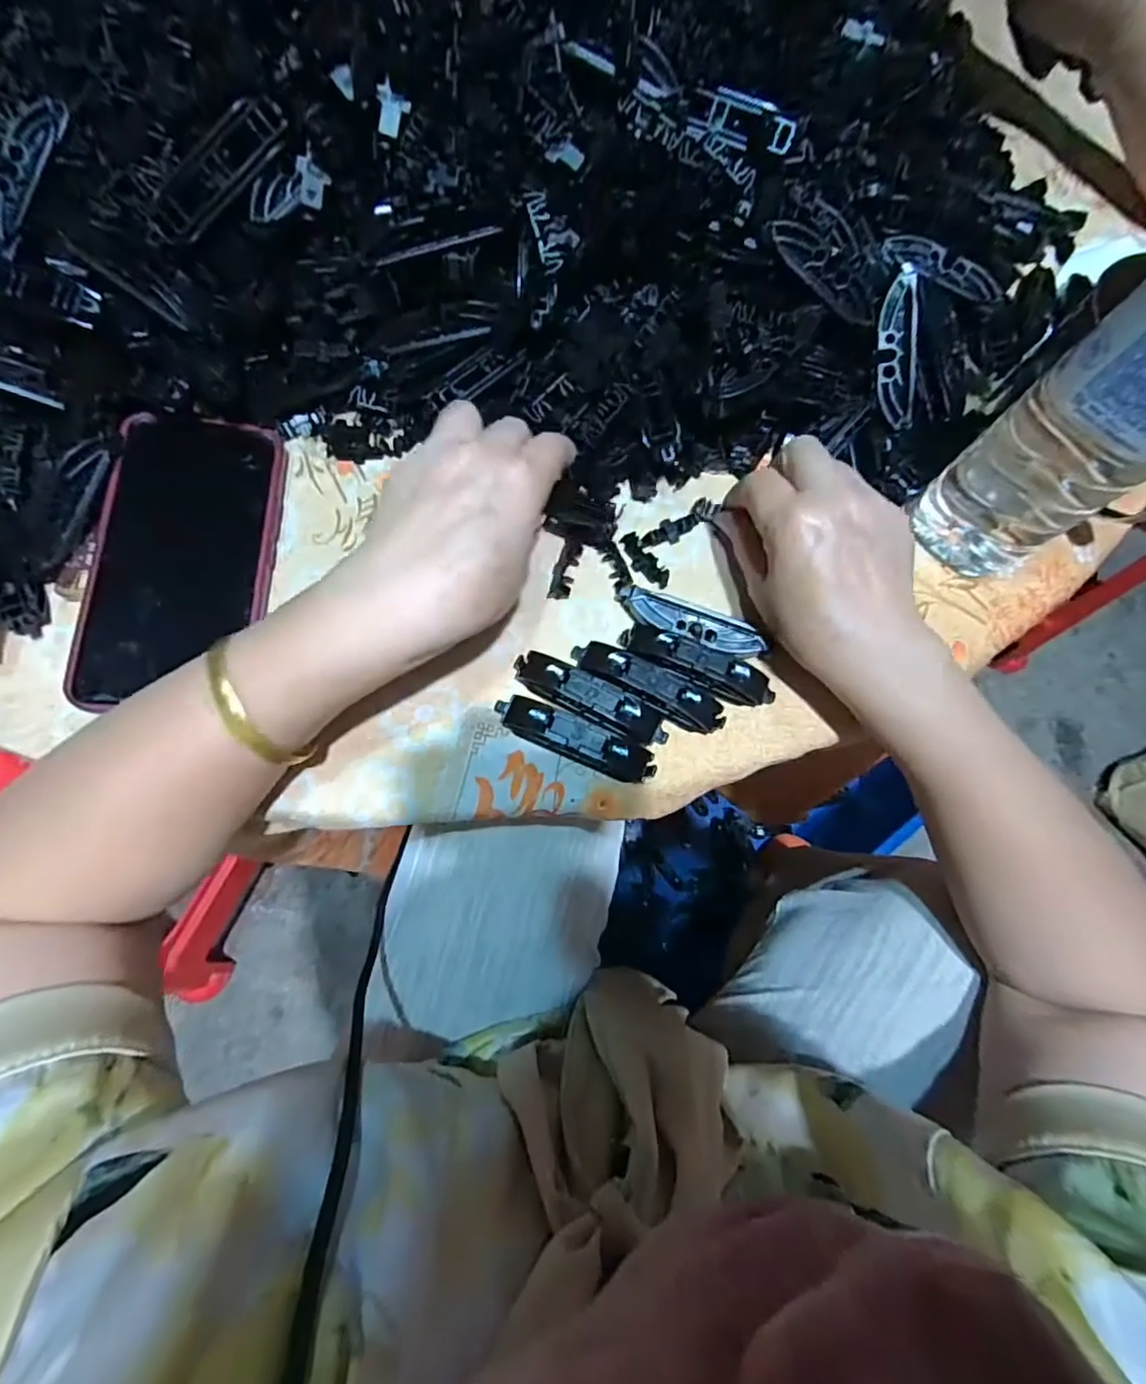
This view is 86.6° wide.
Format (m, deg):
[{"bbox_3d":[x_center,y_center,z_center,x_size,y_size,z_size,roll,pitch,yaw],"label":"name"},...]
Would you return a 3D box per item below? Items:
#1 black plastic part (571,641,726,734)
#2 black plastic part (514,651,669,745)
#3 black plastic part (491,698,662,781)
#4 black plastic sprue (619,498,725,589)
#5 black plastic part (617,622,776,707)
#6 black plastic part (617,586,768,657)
[{"bbox_3d":[0.037,-0.003,0.301,0.080,0.017,0.021,25,75,5],"label":"black plastic part"},{"bbox_3d":[0.008,0.005,0.297,0.079,0.018,0.022,27,75,6],"label":"black plastic part"},{"bbox_3d":[0.001,0.023,0.292,0.080,0.018,0.018,21,75,4],"label":"black plastic part"},{"bbox_3d":[0.055,-0.085,0.334,0.055,0.011,0.034,-40,79,-8],"label":"black plastic sprue"},{"bbox_3d":[0.063,-0.014,0.304,0.081,0.012,0.023,19,74,4],"label":"black plastic part"},{"bbox_3d":[0.060,-0.035,0.311,0.078,0.010,0.017,22,75,5],"label":"black plastic part"}]

